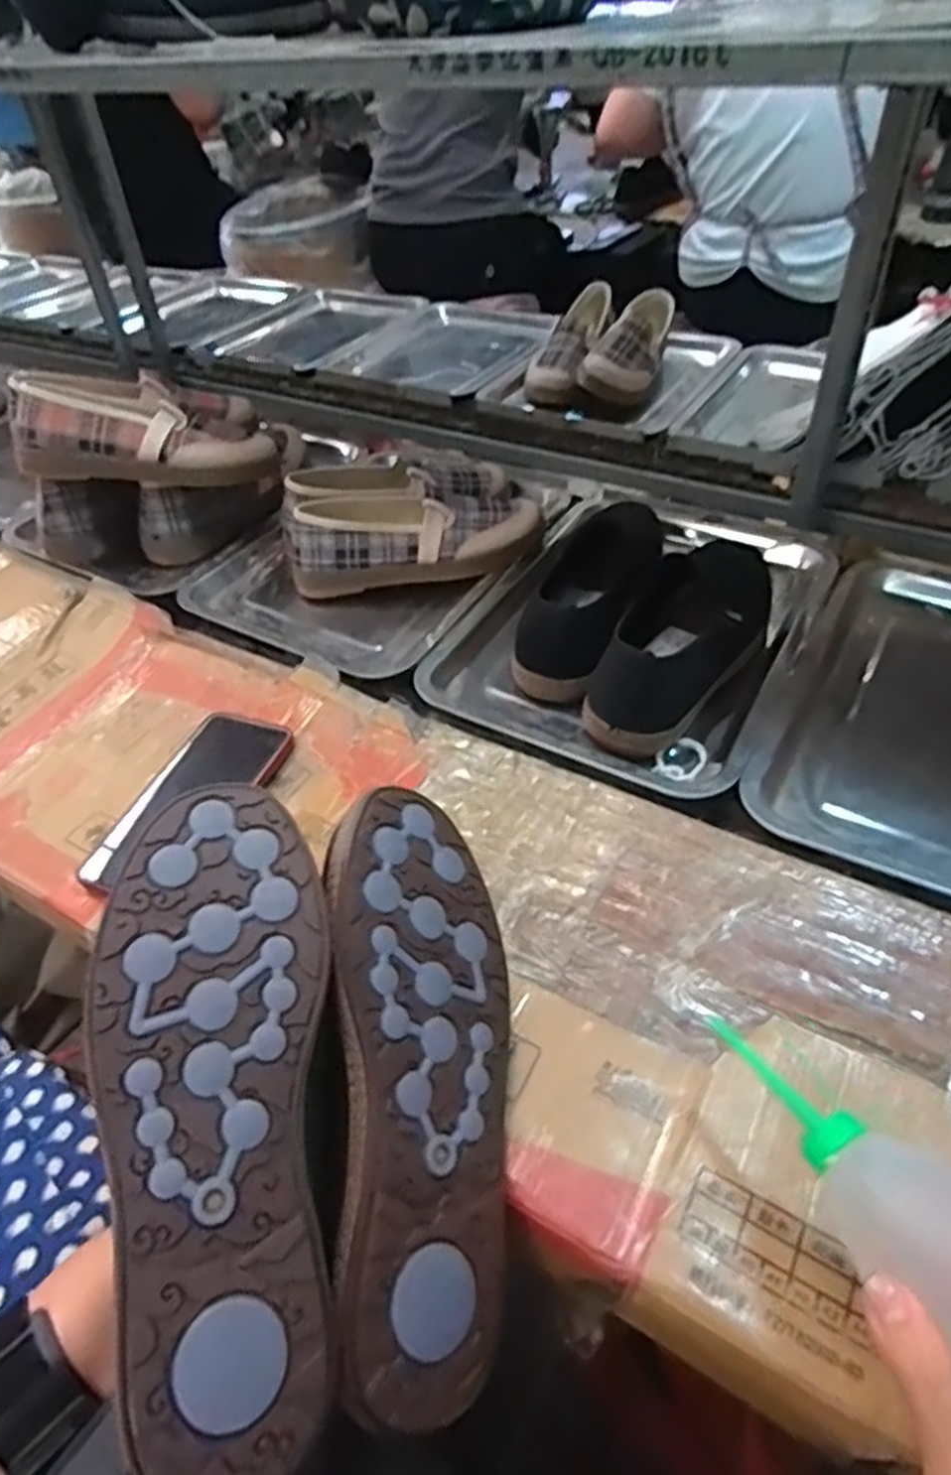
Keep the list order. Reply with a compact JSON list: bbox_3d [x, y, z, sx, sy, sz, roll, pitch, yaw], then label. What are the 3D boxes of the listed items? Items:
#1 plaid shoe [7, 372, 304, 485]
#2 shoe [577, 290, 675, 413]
[{"bbox_3d":[-0.312,-0.300,0.782,0.258,0.074,0.111,1,41,-21],"label":"plaid shoe"},{"bbox_3d":[0.214,-0.542,1.088,0.091,0.087,0.220,12,46,16],"label":"shoe"}]

